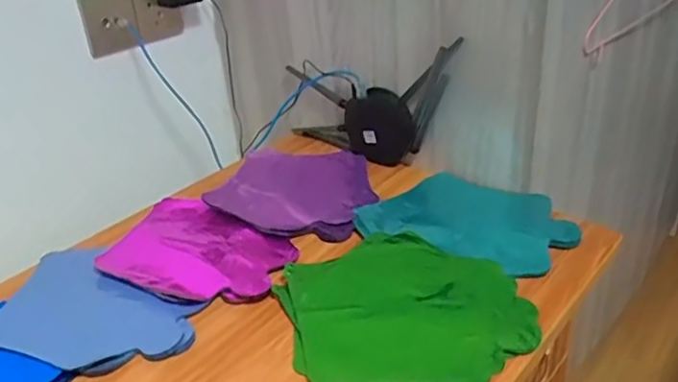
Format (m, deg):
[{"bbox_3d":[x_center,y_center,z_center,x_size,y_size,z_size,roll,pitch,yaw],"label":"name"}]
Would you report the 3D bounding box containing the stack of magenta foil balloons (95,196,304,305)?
[{"bbox_3d":[-0.171,0.075,0.724,0.237,0.023,0.155,16,37,28],"label":"stack of magenta foil balloons"}]

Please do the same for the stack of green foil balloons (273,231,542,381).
[{"bbox_3d":[0.063,0.119,0.617,0.238,0.024,0.227,-22,36,-26],"label":"stack of green foil balloons"}]

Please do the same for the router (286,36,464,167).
[{"bbox_3d":[0.048,-0.139,0.881,0.067,0.182,0.302,-29,40,-34],"label":"router"}]

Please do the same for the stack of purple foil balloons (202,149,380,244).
[{"bbox_3d":[-0.058,-0.010,0.845,0.217,0.025,0.231,7,34,17],"label":"stack of purple foil balloons"}]

